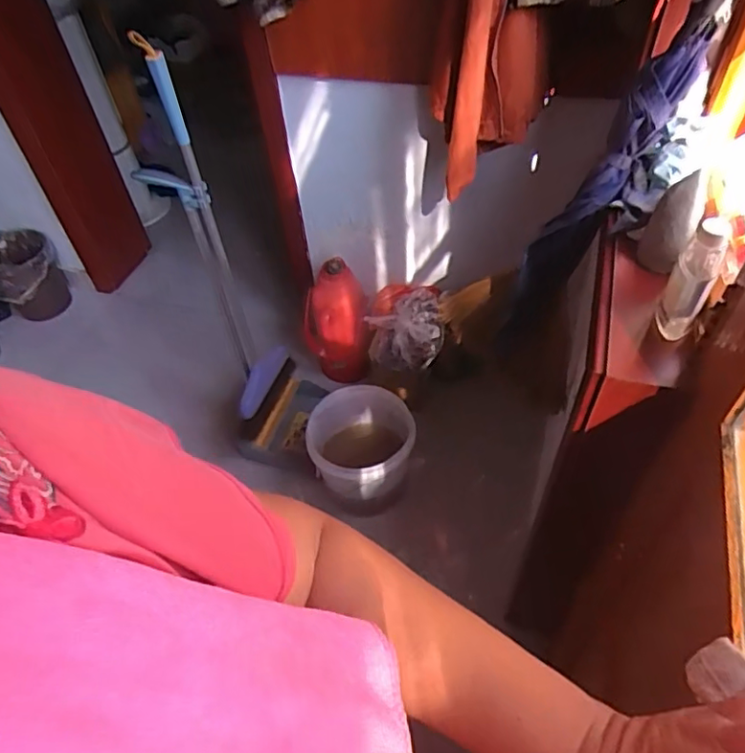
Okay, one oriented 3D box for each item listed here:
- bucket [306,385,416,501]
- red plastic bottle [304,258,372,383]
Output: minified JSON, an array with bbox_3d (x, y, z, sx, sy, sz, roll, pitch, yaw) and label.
[{"bbox_3d":[-0.009,0.183,1.508,0.252,0.205,0.251,-3,50,3],"label":"bucket"},{"bbox_3d":[-0.106,-0.148,1.717,0.192,0.341,0.173,-9,50,-2],"label":"red plastic bottle"}]

